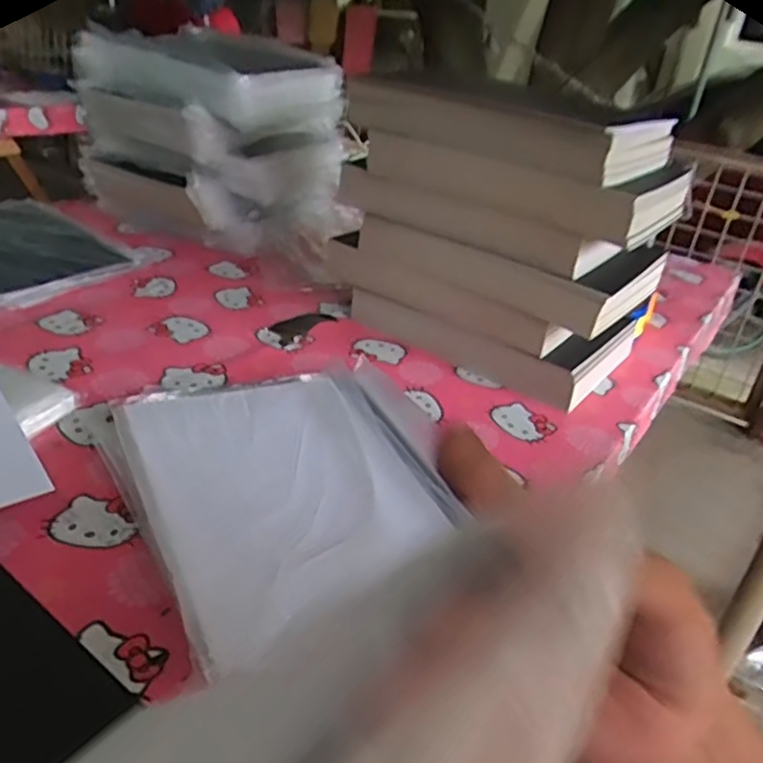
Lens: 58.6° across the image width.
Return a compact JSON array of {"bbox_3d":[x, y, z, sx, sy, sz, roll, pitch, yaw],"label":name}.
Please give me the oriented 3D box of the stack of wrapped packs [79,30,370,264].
[{"bbox_3d":[-0.321,-0.444,1.285,0.470,0.331,0.301,18,31,16],"label":"stack of wrapped packs"}]

